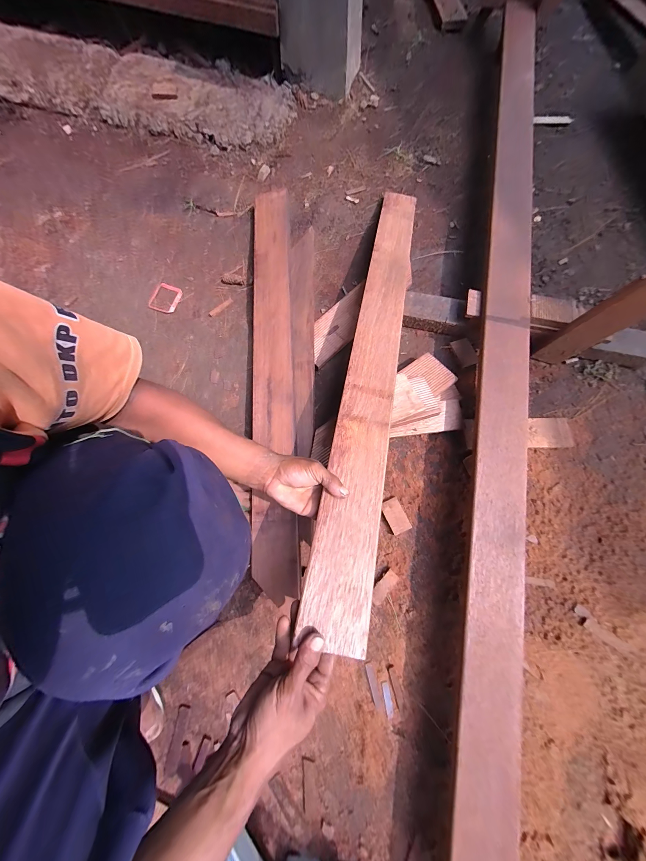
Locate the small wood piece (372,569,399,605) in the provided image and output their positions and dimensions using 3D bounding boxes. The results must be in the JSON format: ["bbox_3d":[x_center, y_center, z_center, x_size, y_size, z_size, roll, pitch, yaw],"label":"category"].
[{"bbox_3d":[0.113,0.289,0.517,0.062,0.009,0.026,-42,78,-12],"label":"small wood piece"}]

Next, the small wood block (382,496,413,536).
[{"bbox_3d":[0.142,0.167,0.549,0.037,0.009,0.065,-23,75,-7],"label":"small wood block"}]

